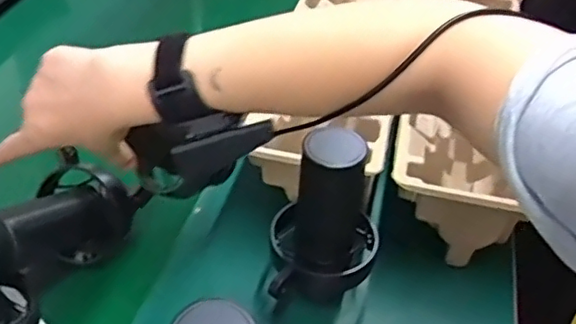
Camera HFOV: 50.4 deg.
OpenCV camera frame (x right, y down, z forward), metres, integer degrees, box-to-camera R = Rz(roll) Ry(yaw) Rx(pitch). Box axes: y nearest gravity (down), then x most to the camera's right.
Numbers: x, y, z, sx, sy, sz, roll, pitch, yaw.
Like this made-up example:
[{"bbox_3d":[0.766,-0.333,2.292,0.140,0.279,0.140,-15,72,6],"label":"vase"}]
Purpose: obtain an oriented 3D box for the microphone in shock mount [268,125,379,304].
[{"bbox_3d":[0.035,0.056,0.551,0.096,0.180,0.083,0,40,-5],"label":"microphone in shock mount"}]

